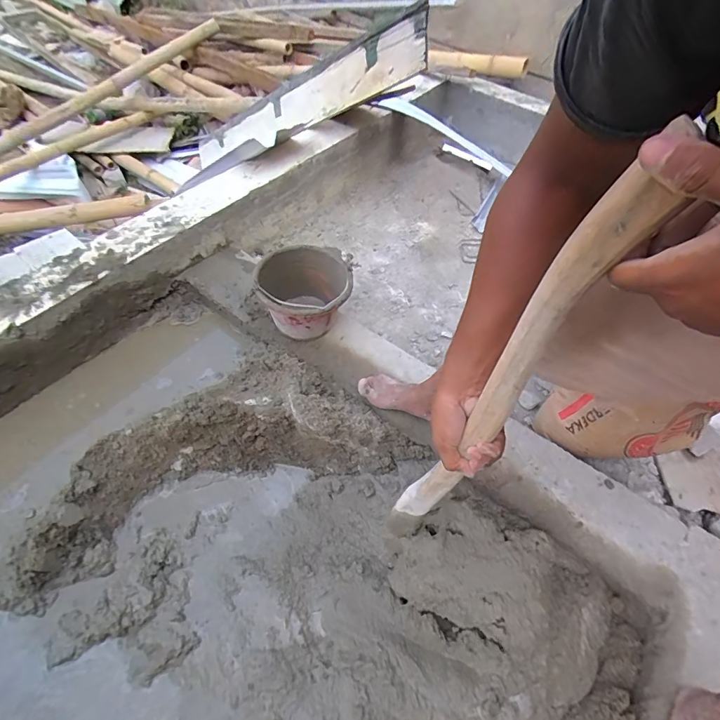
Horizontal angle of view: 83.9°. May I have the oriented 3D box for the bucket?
[{"bbox_3d":[-0.147,-0.158,1.053,0.219,0.165,0.225,2,53,-2],"label":"bucket"}]

